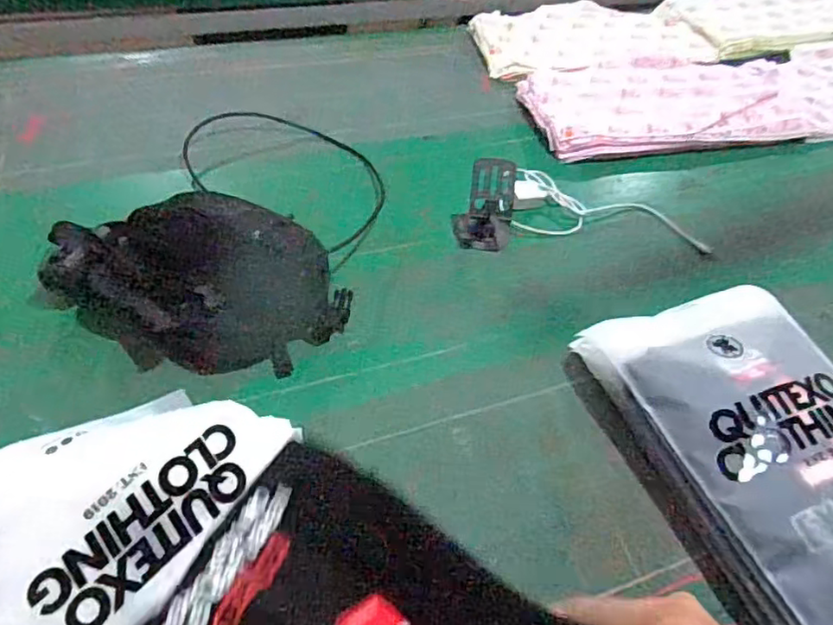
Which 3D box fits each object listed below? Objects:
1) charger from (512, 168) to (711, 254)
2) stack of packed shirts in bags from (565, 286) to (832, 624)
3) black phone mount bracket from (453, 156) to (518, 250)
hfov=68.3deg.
[{"bbox_3d":[0.283,-0.138,0.902,0.291,0.028,0.097,18,51,9],"label":"charger"},{"bbox_3d":[0.348,0.129,0.642,0.249,0.107,0.351,-13,53,-16],"label":"stack of packed shirts in bags"},{"bbox_3d":[0.095,-0.143,0.839,0.078,0.107,0.075,6,50,-2],"label":"black phone mount bracket"}]

